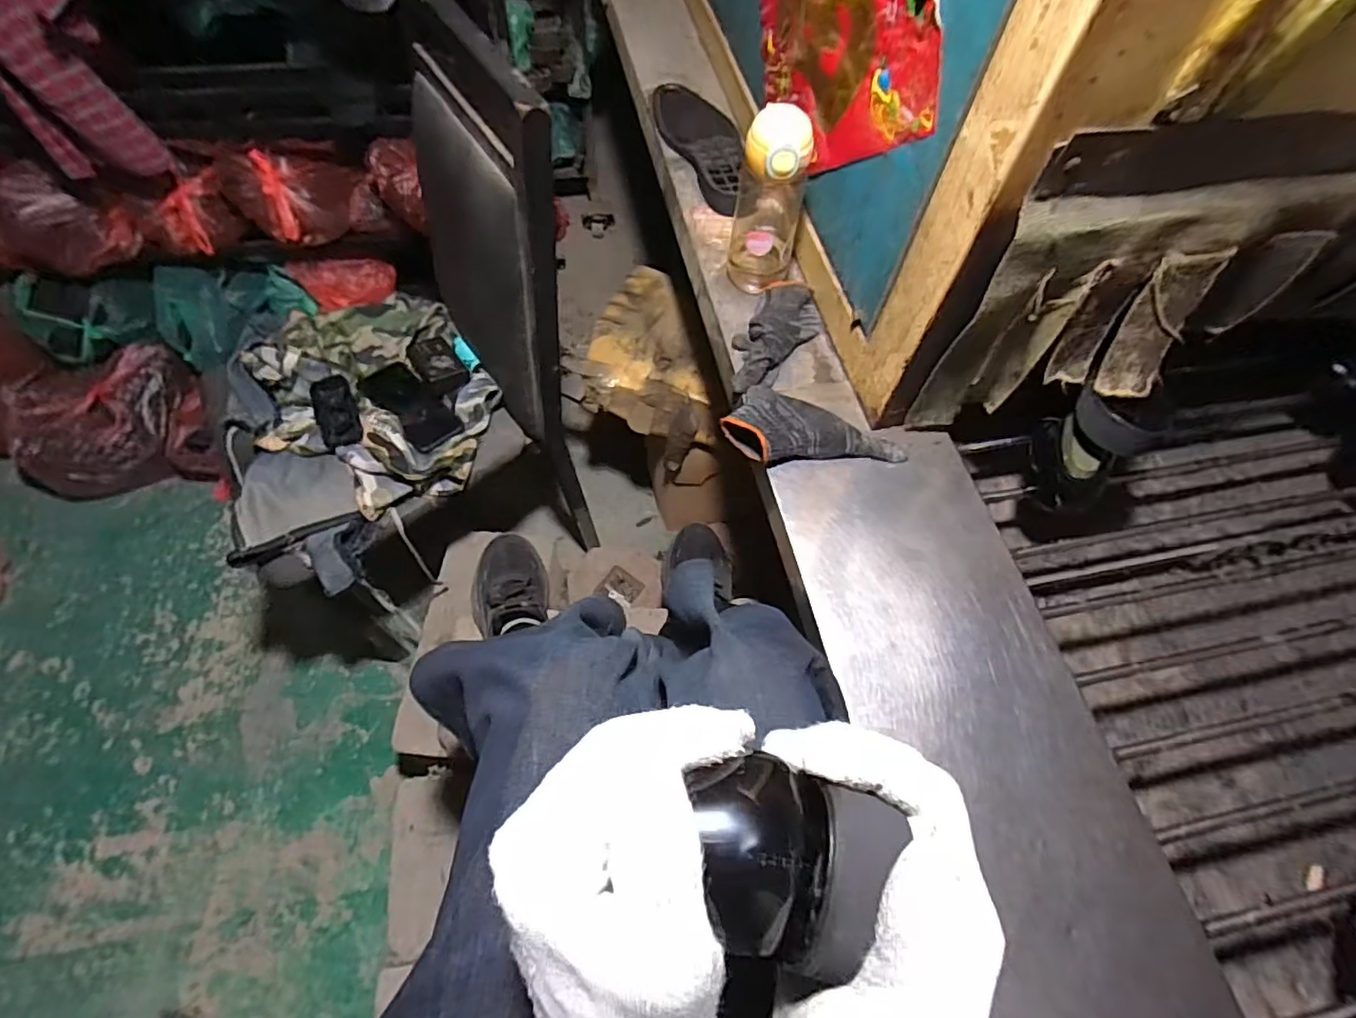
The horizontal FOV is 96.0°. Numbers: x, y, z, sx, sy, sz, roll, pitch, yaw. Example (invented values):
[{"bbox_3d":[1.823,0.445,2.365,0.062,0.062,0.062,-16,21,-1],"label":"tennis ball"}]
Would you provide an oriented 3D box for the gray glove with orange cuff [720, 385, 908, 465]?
[{"bbox_3d":[0.140,-0.087,0.633,0.185,0.032,0.082,-3,64,-2],"label":"gray glove with orange cuff"}]

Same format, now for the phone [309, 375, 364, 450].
[{"bbox_3d":[-0.487,-0.140,0.873,0.053,0.016,0.110,-19,79,-10],"label":"phone"}]

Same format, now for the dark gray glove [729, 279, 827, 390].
[{"bbox_3d":[0.106,-0.196,0.687,0.076,0.034,0.149,30,67,13],"label":"dark gray glove"}]

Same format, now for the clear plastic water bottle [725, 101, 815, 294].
[{"bbox_3d":[0.098,-0.326,0.668,0.073,0.191,0.070,10,64,4],"label":"clear plastic water bottle"}]

